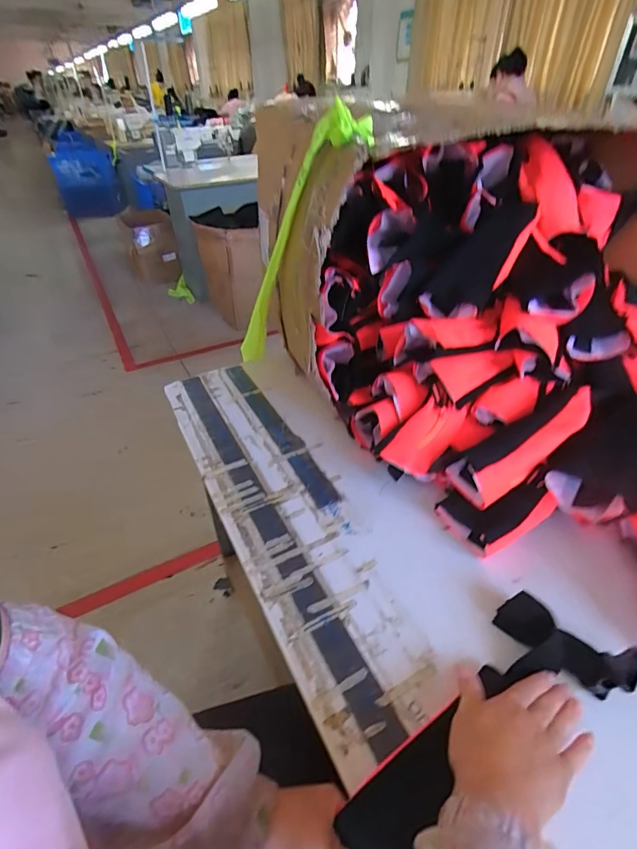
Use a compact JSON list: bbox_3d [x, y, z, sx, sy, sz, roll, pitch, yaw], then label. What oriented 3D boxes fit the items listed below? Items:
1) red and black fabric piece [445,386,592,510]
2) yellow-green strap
[{"bbox_3d":[0.282,0.015,0.583,0.228,0.049,0.076,-34,45,-8],"label":"red and black fabric piece"},{"bbox_3d":[-0.058,-0.258,0.736,0.047,0.543,0.085,-30,79,-31],"label":"yellow-green strap"}]

